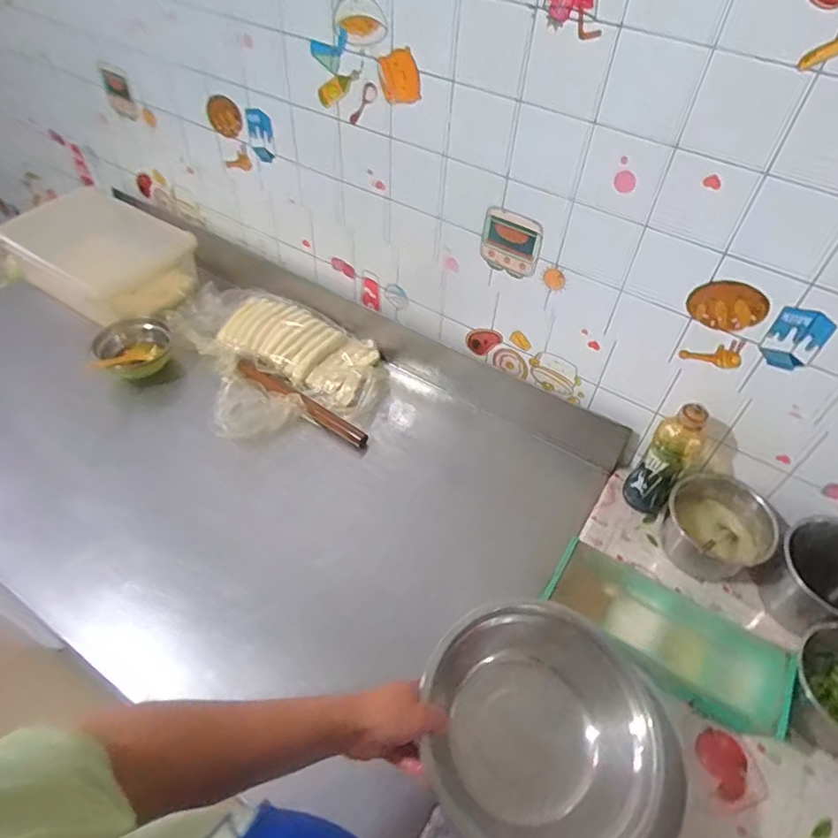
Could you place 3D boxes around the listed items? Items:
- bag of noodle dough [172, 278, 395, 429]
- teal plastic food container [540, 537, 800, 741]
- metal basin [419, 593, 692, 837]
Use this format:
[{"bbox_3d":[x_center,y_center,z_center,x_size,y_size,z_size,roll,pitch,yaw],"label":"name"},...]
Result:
[{"bbox_3d":[-0.278,-0.160,1.159,0.510,0.050,0.211,25,52,16],"label":"bag of noodle dough"},{"bbox_3d":[0.322,0.299,0.765,0.323,0.081,0.136,31,54,20],"label":"teal plastic food container"},{"bbox_3d":[0.139,0.319,0.580,0.269,0.087,0.240,30,54,20],"label":"metal basin"}]

